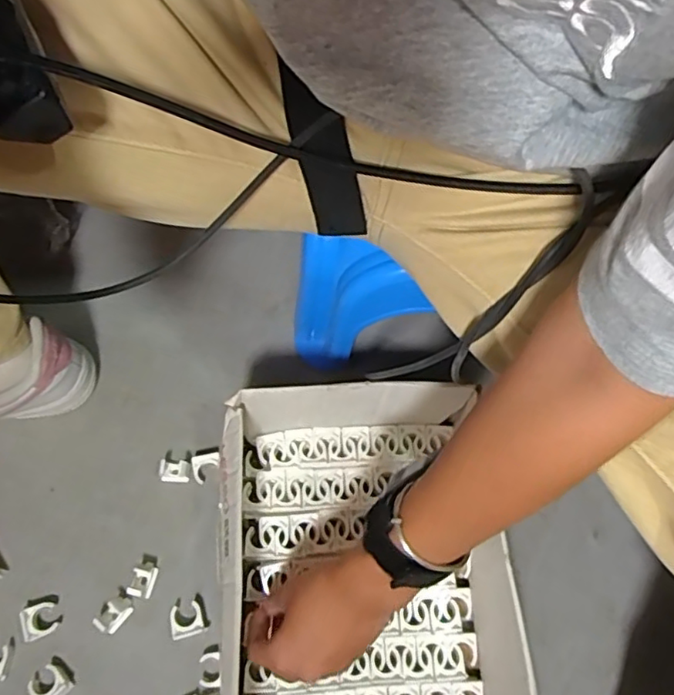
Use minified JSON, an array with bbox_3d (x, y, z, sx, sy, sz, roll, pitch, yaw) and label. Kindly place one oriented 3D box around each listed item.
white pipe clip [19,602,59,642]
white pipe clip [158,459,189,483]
[{"bbox_3d":[-0.252,0.231,0.508,0.026,0.010,0.026,-18,69,-9],"label":"white pipe clip"},{"bbox_3d":[-0.155,0.116,0.565,0.030,0.019,0.019,3,67,0],"label":"white pipe clip"}]

